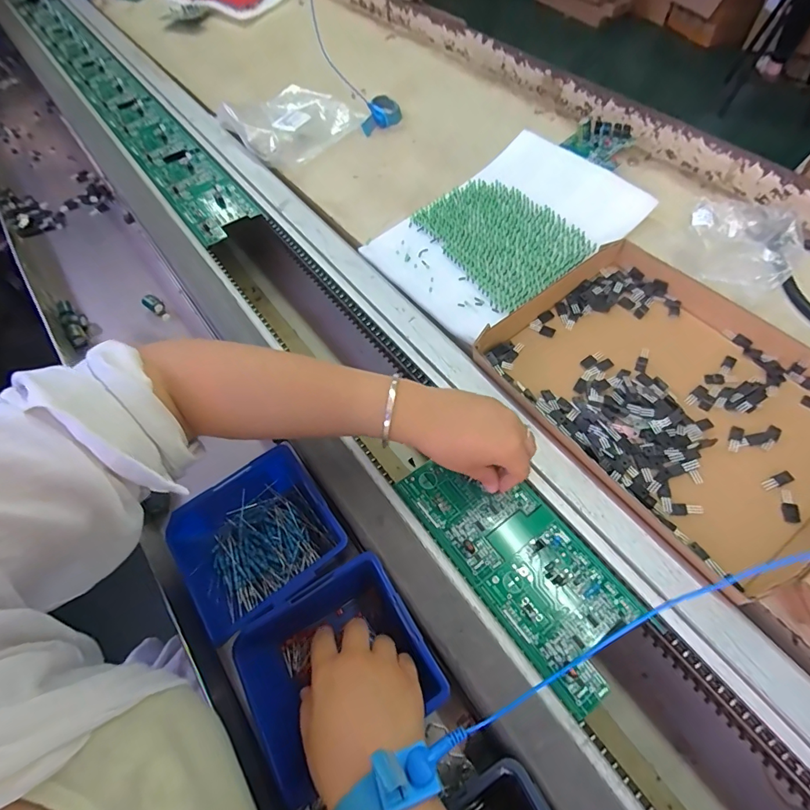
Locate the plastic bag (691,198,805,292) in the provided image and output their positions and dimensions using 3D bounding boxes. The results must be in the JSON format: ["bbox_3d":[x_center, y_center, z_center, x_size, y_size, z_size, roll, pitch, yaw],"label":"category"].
[{"bbox_3d":[0.362,-0.175,0.478,0.112,0.049,0.105,32,68,20],"label":"plastic bag"}]

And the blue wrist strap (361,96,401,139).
[{"bbox_3d":[-0.040,-0.466,0.711,0.063,0.027,0.063,-14,59,-5],"label":"blue wrist strap"}]

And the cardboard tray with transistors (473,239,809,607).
[{"bbox_3d":[0.260,-0.017,0.425,0.236,0.031,0.317,-34,63,-16],"label":"cardboard tray with transistors"}]

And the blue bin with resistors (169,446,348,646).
[{"bbox_3d":[-0.129,0.123,0.391,0.132,0.056,0.120,-31,63,-15],"label":"blue bin with resistors"}]

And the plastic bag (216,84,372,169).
[{"bbox_3d":[-0.193,-0.470,0.724,0.185,0.044,0.196,-38,64,-18],"label":"plastic bag"}]

